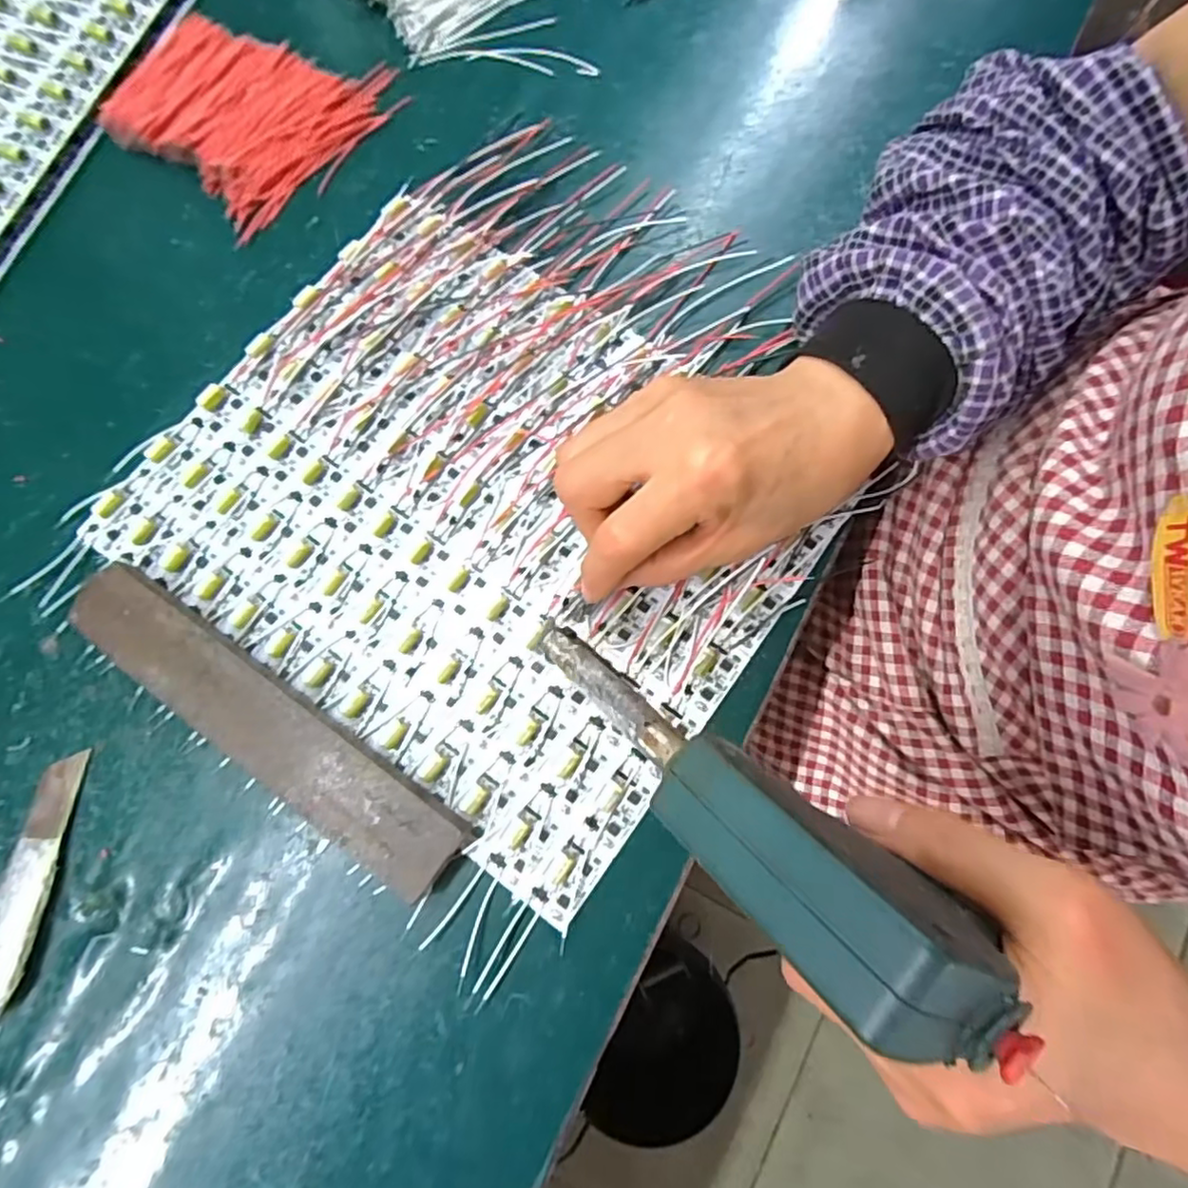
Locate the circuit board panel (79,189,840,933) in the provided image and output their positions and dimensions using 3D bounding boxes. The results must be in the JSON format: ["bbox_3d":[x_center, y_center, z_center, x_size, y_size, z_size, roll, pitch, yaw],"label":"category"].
[{"bbox_3d":[-0.056,-0.045,0.307,0.284,0.009,0.240,35,79,10],"label":"circuit board panel"}]

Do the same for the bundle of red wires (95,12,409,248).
[{"bbox_3d":[-0.195,-0.281,0.368,0.130,0.014,0.127,41,80,11],"label":"bundle of red wires"}]

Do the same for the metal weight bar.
[{"bbox_3d":[-0.141,0.055,0.277,0.198,0.018,0.037,33,79,10],"label":"metal weight bar"}]

